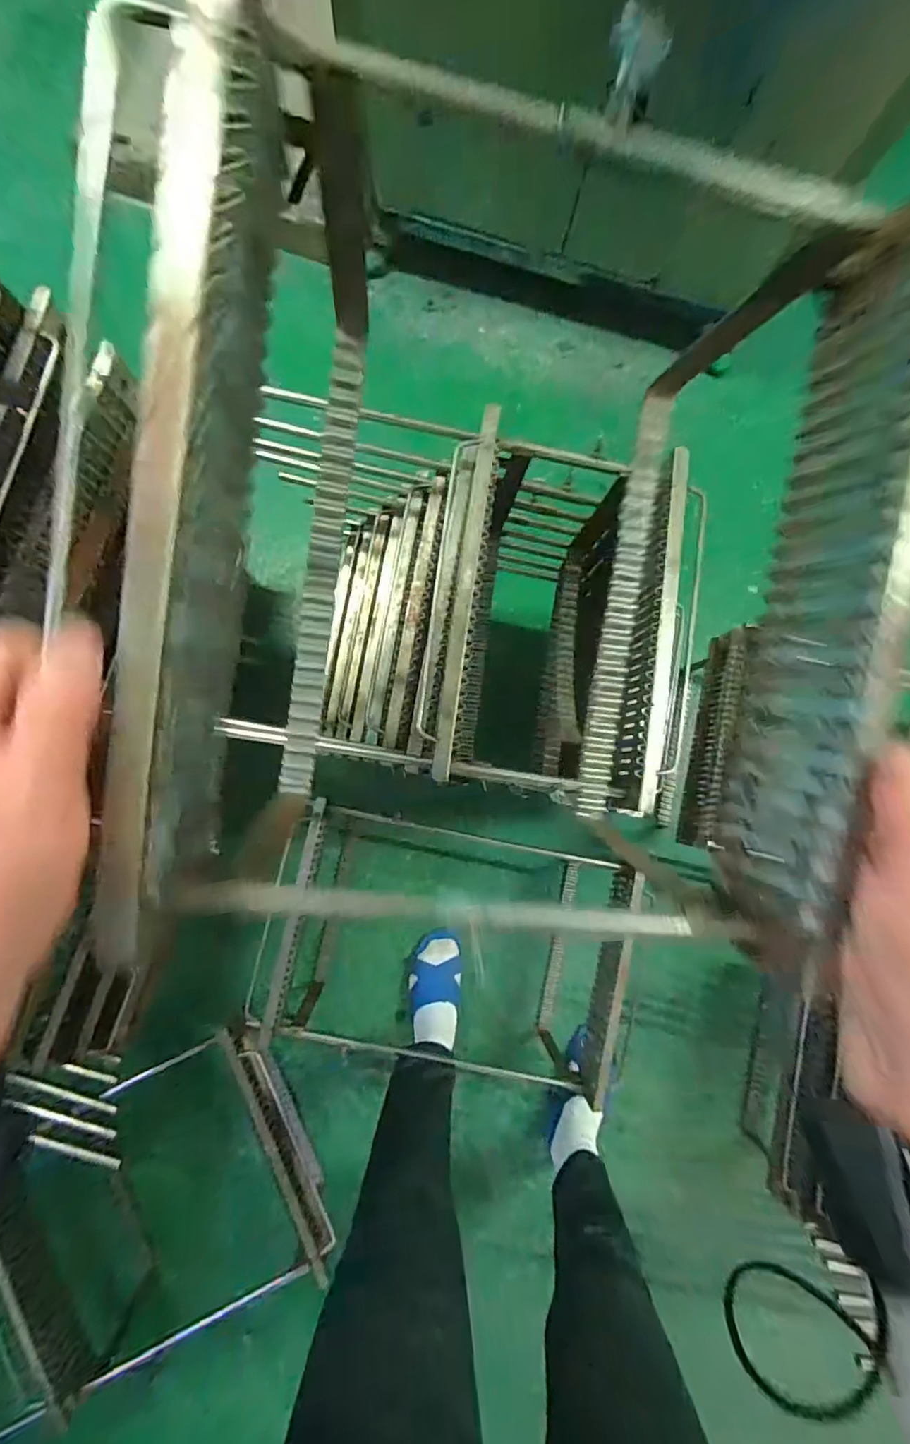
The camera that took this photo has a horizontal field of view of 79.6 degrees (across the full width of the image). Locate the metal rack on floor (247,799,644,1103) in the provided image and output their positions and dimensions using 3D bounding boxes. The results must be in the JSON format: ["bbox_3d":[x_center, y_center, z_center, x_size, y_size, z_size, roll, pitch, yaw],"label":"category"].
[{"bbox_3d":[-0.023,0.420,1.013,0.608,0.263,0.445,12,84,-1],"label":"metal rack on floor"}]

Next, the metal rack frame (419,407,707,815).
[{"bbox_3d":[0.113,-0.111,0.744,0.312,0.336,0.411,12,84,-1],"label":"metal rack frame"}]

